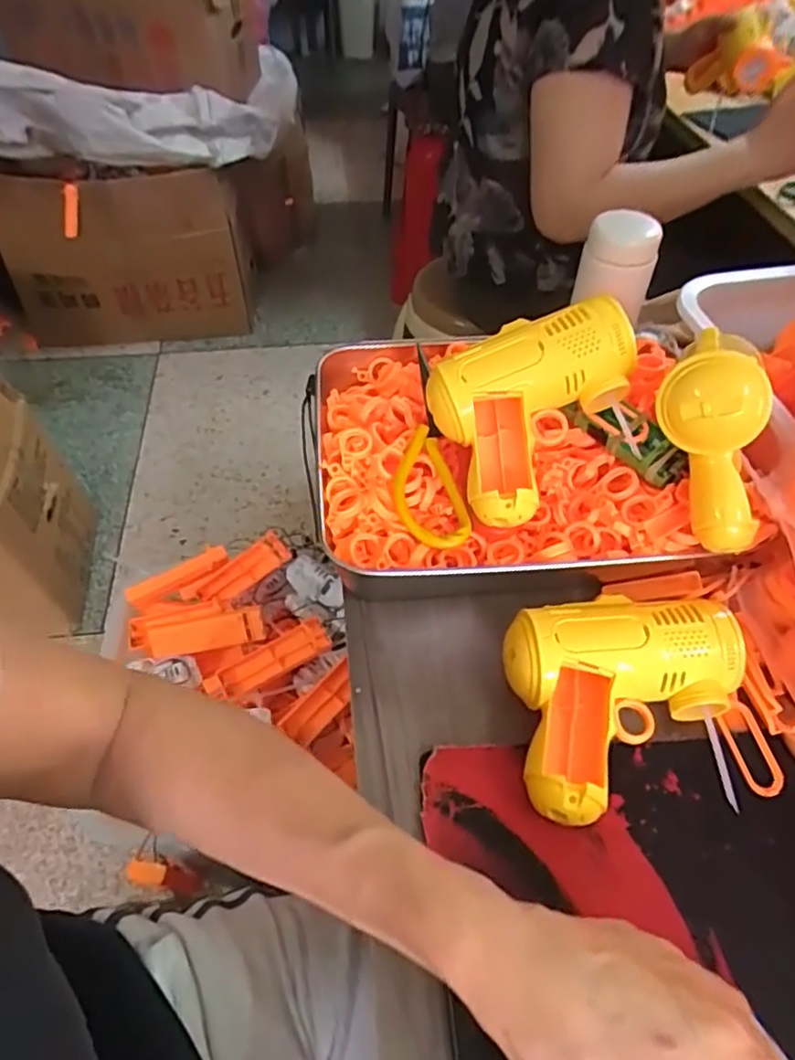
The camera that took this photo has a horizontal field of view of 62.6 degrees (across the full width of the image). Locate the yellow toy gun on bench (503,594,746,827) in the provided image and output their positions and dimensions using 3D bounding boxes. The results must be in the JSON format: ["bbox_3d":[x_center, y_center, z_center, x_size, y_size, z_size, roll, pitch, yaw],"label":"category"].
[{"bbox_3d":[0.134,0.097,0.379,0.142,0.055,0.110,-9,50,-9],"label":"yellow toy gun on bench"}]

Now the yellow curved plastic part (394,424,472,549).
[{"bbox_3d":[0.020,-0.029,0.441,0.045,0.025,0.088,-7,50,-7],"label":"yellow curved plastic part"}]

